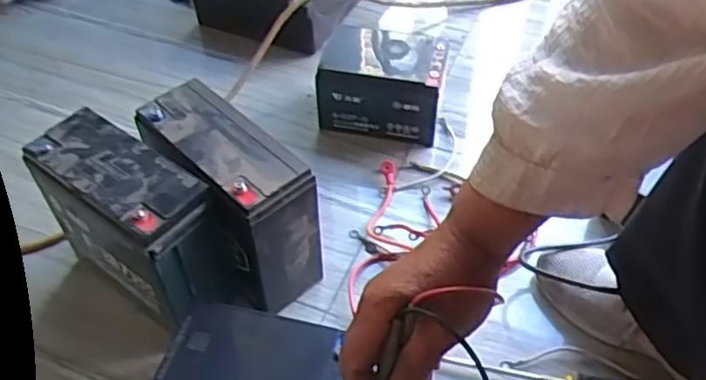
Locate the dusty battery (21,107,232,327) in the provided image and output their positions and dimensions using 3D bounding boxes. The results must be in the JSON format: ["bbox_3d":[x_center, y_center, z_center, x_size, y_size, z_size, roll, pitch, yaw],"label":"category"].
[{"bbox_3d":[-0.208,0.034,0.626,0.192,0.150,0.078,29,54,25],"label":"dusty battery"}]

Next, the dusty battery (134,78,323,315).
[{"bbox_3d":[-0.127,0.017,0.669,0.188,0.185,0.089,33,55,28],"label":"dusty battery"}]

